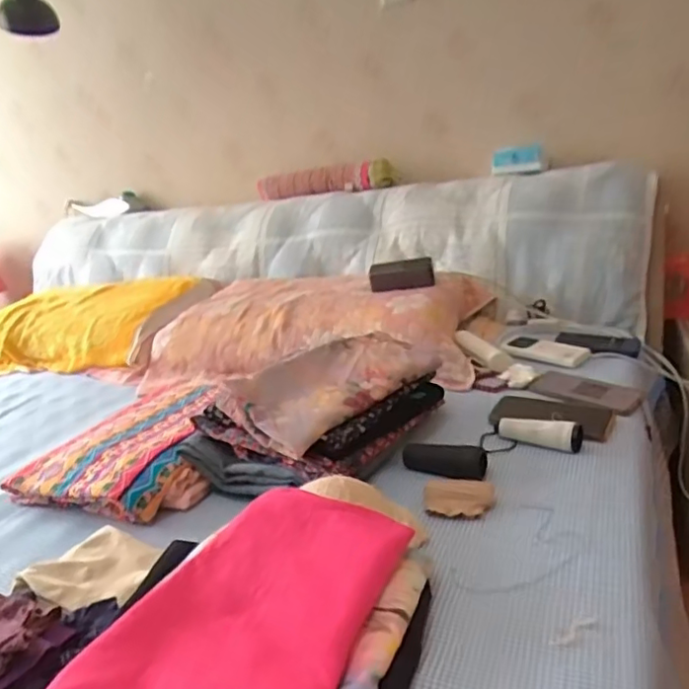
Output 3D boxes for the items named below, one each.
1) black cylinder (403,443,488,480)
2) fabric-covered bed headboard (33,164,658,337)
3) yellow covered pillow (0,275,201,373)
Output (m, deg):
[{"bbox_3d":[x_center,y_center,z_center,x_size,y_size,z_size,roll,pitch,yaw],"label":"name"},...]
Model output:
[{"bbox_3d":[0.124,0.146,0.756,0.109,0.029,0.034,2,18,25],"label":"black cylinder"},{"bbox_3d":[-0.217,-0.265,1.647,1.893,0.285,0.310,3,20,31],"label":"fabric-covered bed headboard"},{"bbox_3d":[-0.683,-0.047,1.503,0.579,0.177,0.285,-1,19,19],"label":"yellow covered pillow"}]

